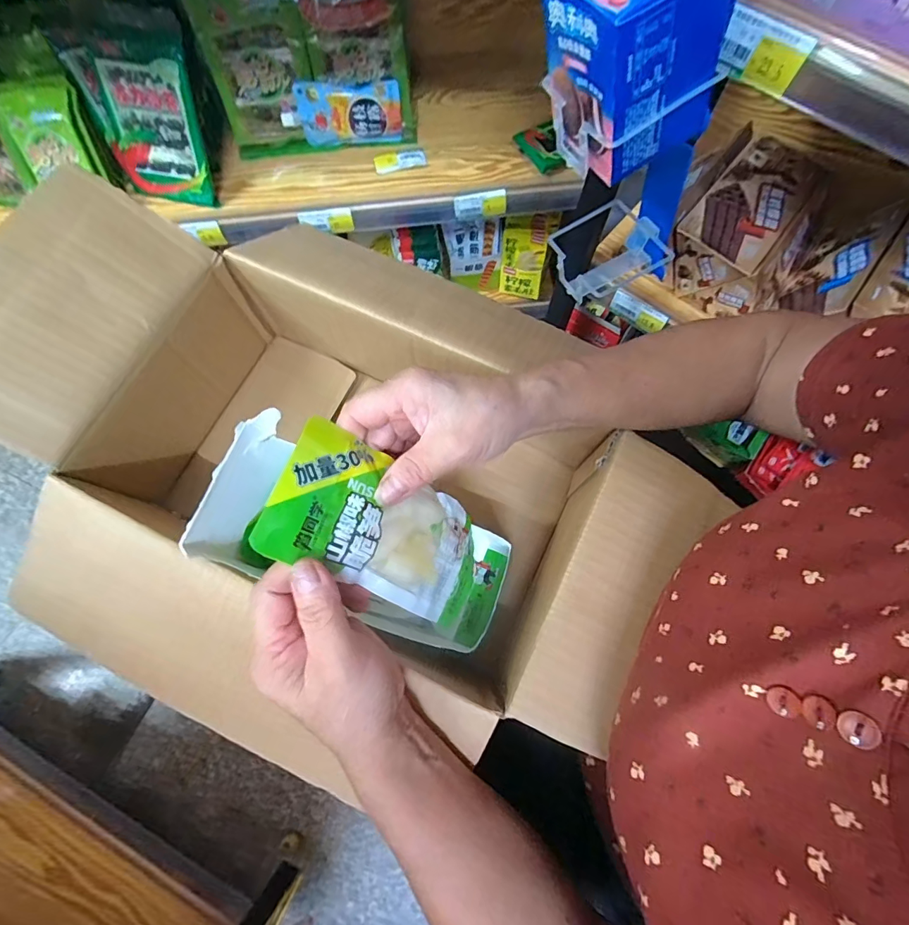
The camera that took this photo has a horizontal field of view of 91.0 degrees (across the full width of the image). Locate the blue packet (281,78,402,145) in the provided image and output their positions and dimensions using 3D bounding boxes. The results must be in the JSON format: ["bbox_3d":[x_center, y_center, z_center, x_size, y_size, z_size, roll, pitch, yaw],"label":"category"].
[{"bbox_3d":[-0.170,-0.533,0.679,0.174,0.075,0.027,-4,55,-2],"label":"blue packet"}]

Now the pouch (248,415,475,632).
[{"bbox_3d":[-0.037,0.045,0.283,0.024,0.158,0.078,5,64,50],"label":"pouch"}]

